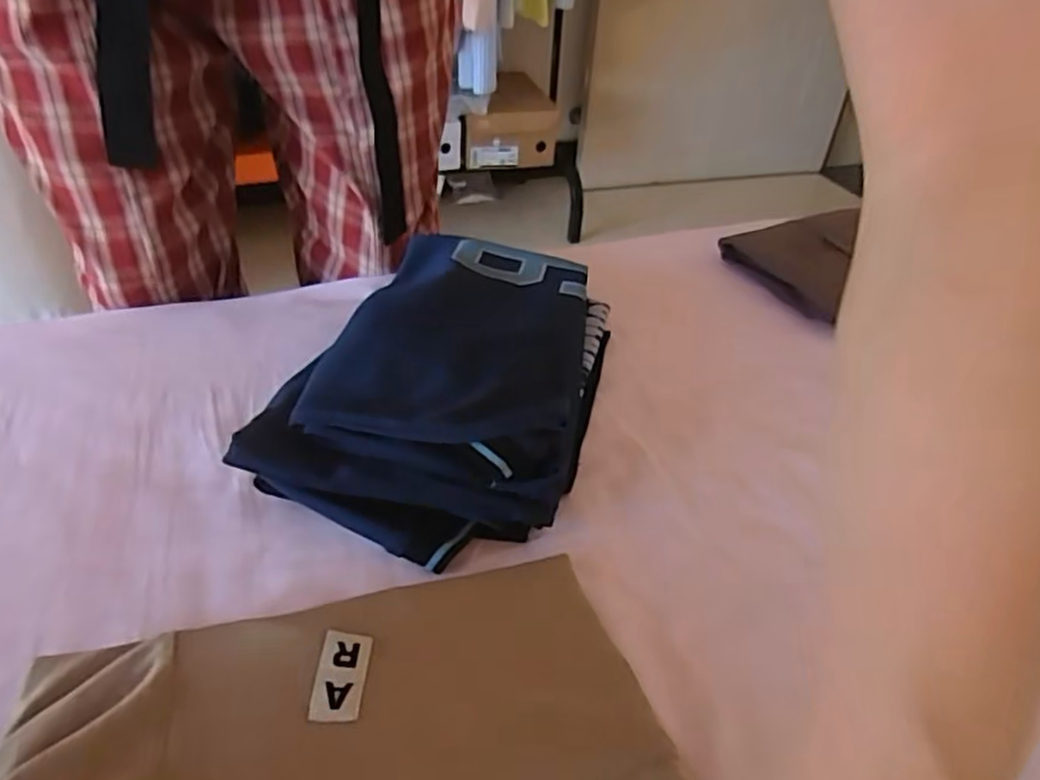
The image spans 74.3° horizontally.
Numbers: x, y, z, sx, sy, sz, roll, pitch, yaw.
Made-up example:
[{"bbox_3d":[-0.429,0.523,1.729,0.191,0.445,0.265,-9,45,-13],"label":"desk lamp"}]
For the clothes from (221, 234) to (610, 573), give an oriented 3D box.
[{"bbox_3d":[-0.038,-0.016,0.437,0.179,0.070,0.263,16,41,13],"label":"clothes"}]

